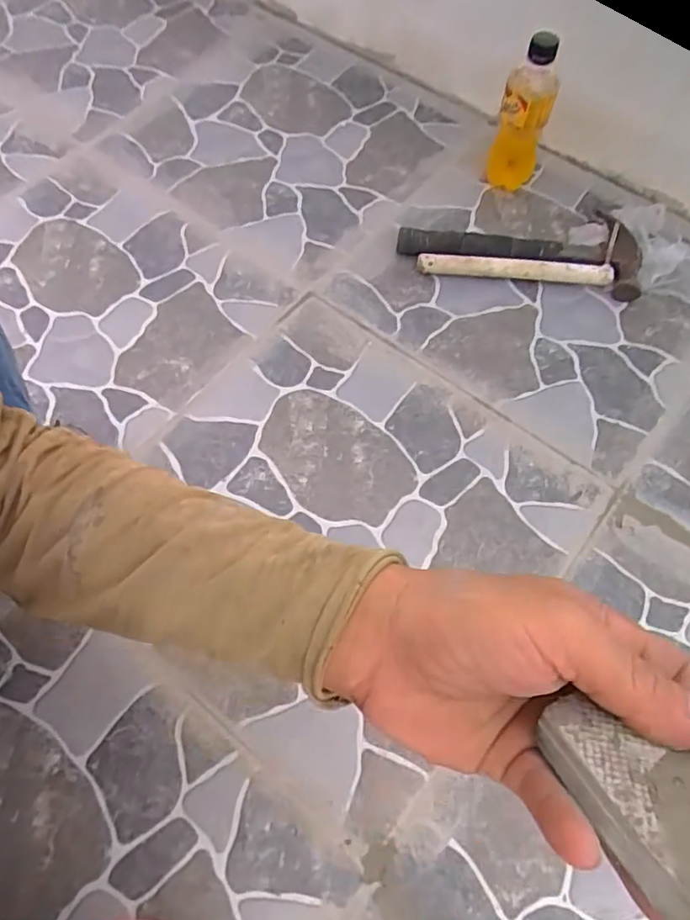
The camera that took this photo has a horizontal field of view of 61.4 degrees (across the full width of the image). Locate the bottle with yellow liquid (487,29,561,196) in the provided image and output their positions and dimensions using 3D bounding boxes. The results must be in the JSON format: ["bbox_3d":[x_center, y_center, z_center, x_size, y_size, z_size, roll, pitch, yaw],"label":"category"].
[{"bbox_3d":[0.211,-0.404,0.686,0.058,0.149,0.063,18,66,7],"label":"bottle with yellow liquid"}]

